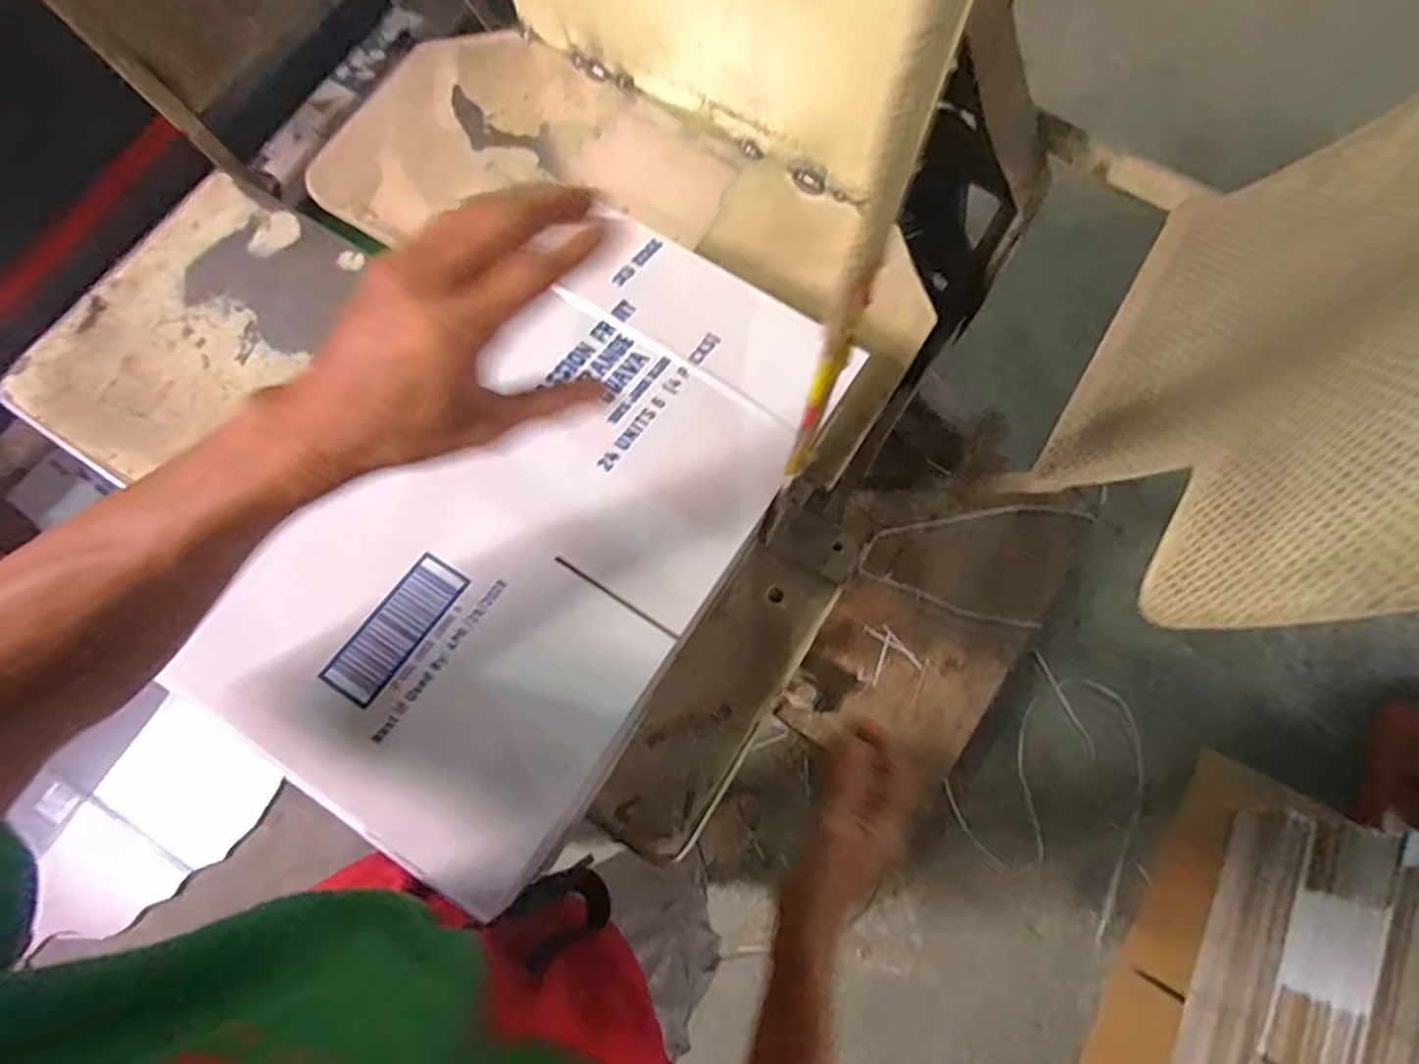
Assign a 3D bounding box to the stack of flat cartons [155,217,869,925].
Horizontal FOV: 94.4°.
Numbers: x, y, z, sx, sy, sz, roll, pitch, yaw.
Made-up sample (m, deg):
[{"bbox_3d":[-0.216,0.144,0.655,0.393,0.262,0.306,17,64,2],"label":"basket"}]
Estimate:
[{"bbox_3d":[-0.110,-0.030,0.521,0.288,0.025,0.526,33,68,6],"label":"stack of flat cartons"}]

